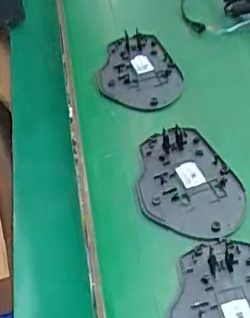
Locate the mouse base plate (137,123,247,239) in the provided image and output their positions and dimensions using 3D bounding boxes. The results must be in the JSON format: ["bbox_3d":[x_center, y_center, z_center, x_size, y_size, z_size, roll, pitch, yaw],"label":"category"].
[{"bbox_3d":[0.045,0.018,0.430,0.073,0.006,0.107,-19,46,-11],"label":"mouse base plate"}]

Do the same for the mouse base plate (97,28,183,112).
[{"bbox_3d":[0.017,-0.086,0.540,0.075,0.009,0.109,5,47,10],"label":"mouse base plate"}]

